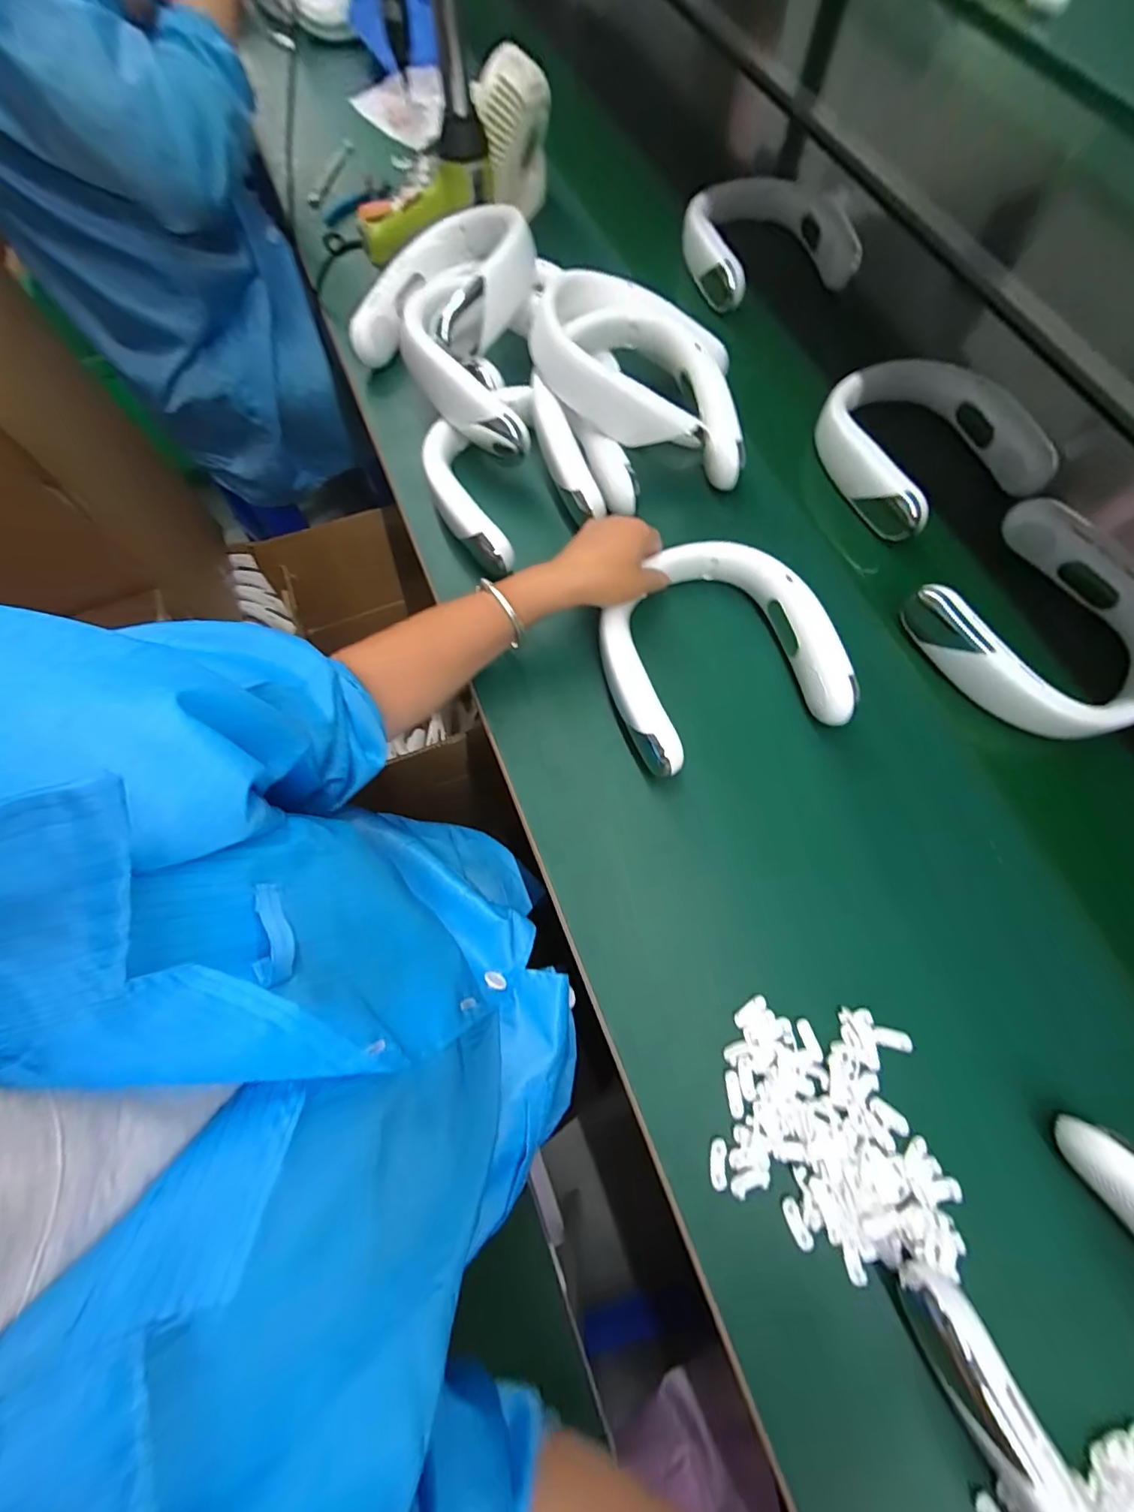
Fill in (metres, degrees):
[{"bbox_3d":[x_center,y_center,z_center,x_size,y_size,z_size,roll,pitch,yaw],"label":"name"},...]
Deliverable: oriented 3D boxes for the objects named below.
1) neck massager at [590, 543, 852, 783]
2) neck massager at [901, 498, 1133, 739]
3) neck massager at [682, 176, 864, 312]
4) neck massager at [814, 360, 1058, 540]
[{"bbox_3d":[0.128,-0.100,0.464,0.199,0.043,0.196,-17,71,-4],"label":"neck massager"},{"bbox_3d":[0.442,-0.116,0.482,0.178,0.054,0.198,-35,73,-10],"label":"neck massager"},{"bbox_3d":[0.253,-0.675,0.688,0.197,0.062,0.185,-1,70,2],"label":"neck massager"},{"bbox_3d":[0.376,-0.335,0.559,0.200,0.054,0.201,-23,71,-6],"label":"neck massager"}]

